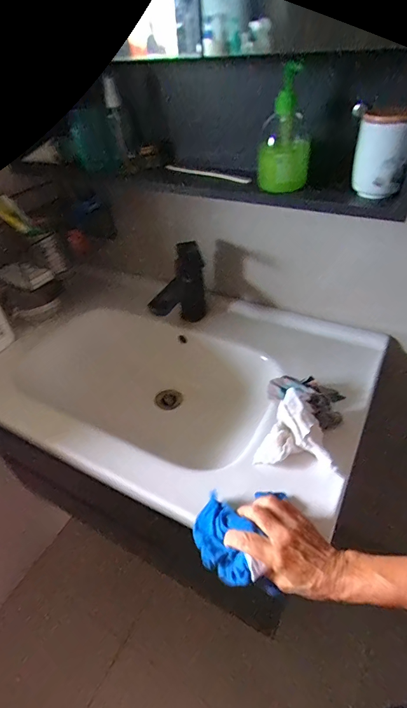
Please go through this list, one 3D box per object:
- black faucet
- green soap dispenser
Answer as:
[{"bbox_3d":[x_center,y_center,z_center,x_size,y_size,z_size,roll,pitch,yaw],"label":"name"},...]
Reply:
[{"bbox_3d":[-0.057,-0.148,0.777,0.120,0.164,0.040,-10,42,-4],"label":"black faucet"},{"bbox_3d":[0.114,-0.308,0.511,0.073,0.146,0.060,2,42,10],"label":"green soap dispenser"}]

